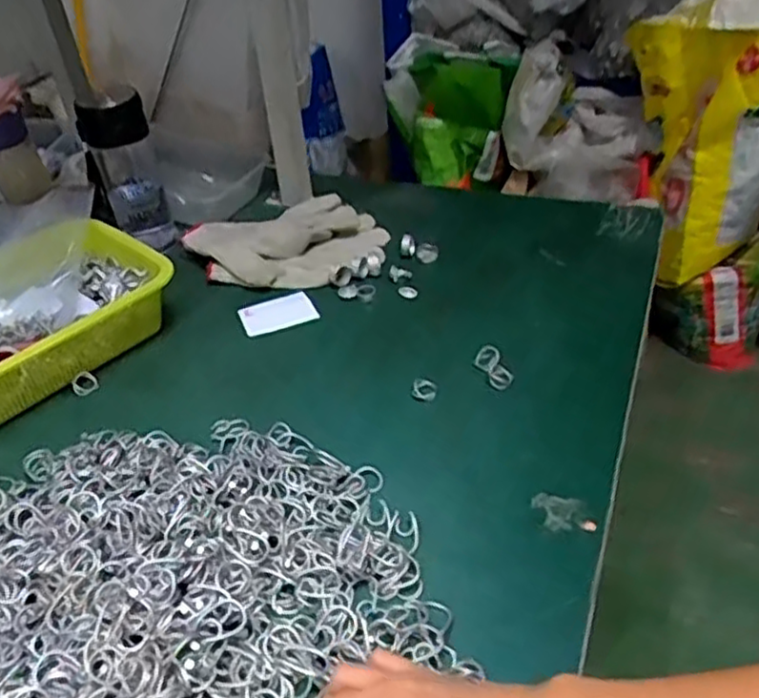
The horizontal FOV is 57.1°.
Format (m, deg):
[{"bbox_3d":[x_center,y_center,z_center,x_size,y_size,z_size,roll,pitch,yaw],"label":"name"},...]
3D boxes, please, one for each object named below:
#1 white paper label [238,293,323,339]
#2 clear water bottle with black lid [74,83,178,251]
[{"bbox_3d":[-0.105,-0.037,0.724,0.074,0.004,0.051,-18,46,-13],"label":"white paper label"},{"bbox_3d":[-0.296,-0.211,0.808,0.077,0.169,0.066,-16,40,-14],"label":"clear water bottle with black lid"}]

